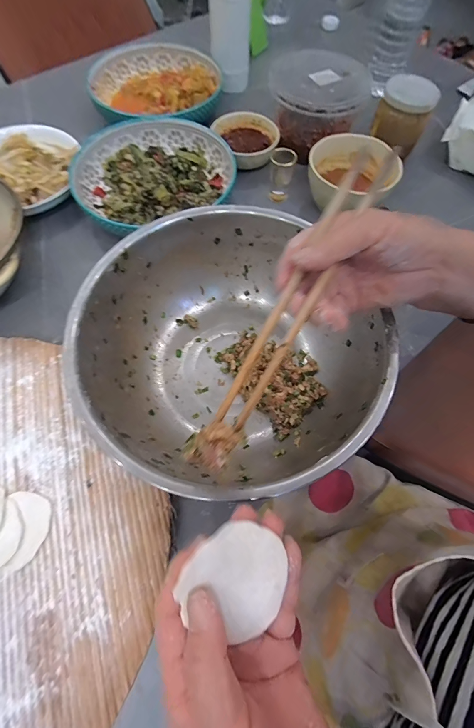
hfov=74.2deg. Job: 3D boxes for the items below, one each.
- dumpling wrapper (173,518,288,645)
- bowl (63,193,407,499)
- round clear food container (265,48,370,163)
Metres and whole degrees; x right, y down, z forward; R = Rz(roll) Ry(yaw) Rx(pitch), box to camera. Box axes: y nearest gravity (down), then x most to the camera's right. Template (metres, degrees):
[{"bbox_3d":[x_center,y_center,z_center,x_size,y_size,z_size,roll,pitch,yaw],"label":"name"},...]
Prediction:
[{"bbox_3d":[0.000,0.114,0.168,0.054,0.007,0.052,2,84,-14],"label":"dumpling wrapper"},{"bbox_3d":[-0.013,-0.012,0.300,0.242,0.091,0.262,1,66,-2],"label":"bowl"},{"bbox_3d":[0.110,-0.383,0.463,0.133,0.070,0.136,1,66,-2],"label":"round clear food container"}]

